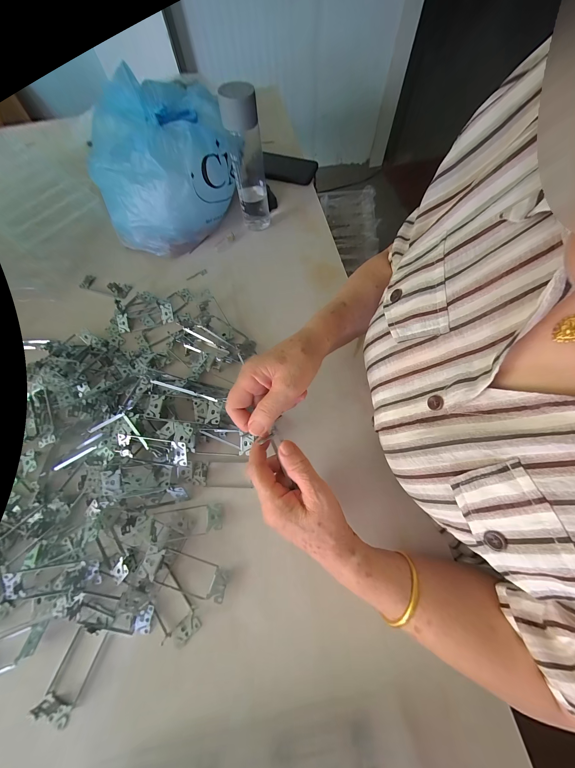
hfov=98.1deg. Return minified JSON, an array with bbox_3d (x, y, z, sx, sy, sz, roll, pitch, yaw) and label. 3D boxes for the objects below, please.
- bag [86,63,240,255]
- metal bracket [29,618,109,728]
[{"bbox_3d":[-0.248,-0.429,0.499,0.275,0.154,0.257,-32,71,-11],"label":"bag"},{"bbox_3d":[-0.245,0.323,0.279,0.040,0.021,0.090,18,70,8],"label":"metal bracket"}]

